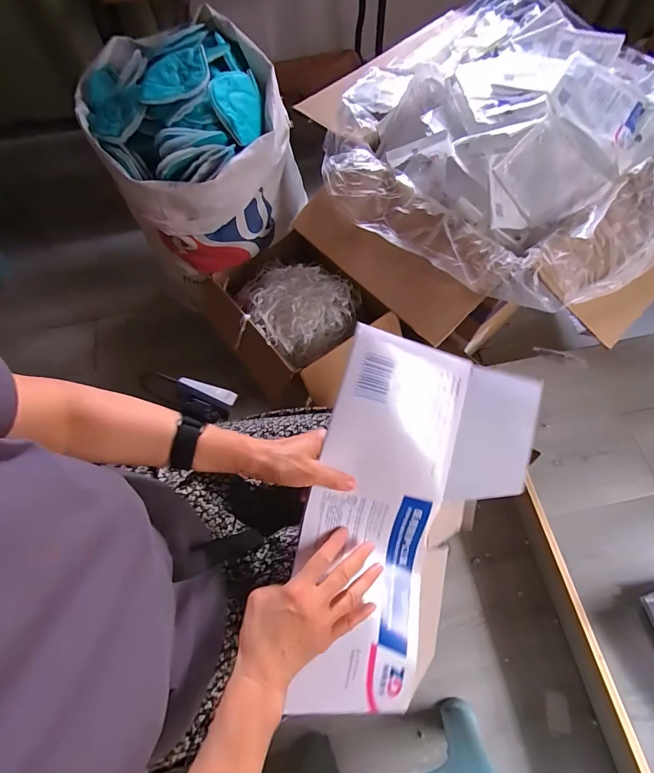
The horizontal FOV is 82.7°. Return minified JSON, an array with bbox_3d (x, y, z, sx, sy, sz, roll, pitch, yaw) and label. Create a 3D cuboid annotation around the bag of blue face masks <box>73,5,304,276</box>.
[{"bbox_3d":[-0.251,-0.500,0.801,0.401,0.335,0.394,-36,71,-12],"label":"bag of blue face masks"}]

